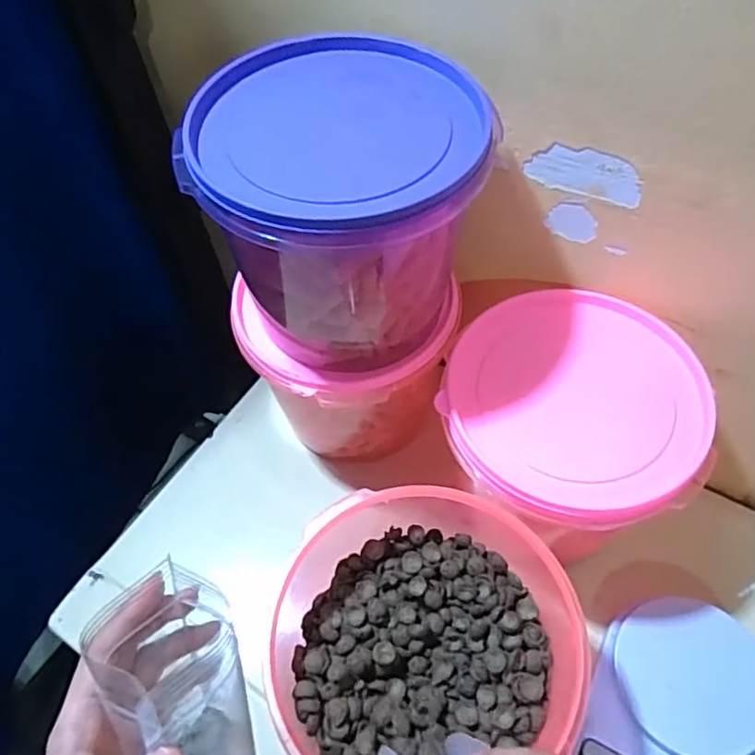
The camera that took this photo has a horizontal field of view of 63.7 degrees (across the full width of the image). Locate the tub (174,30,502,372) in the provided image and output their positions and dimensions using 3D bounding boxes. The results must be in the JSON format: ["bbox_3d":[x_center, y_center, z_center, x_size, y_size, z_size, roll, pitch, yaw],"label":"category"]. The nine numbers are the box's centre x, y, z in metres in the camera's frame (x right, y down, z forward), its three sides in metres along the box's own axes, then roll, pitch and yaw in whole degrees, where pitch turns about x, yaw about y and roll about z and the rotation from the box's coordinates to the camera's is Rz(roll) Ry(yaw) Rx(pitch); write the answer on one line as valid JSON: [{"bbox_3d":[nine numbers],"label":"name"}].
[{"bbox_3d":[-0.022,-0.123,0.487,0.210,0.192,0.168,0,55,4],"label":"tub"}]

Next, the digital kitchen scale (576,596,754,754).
[{"bbox_3d":[0.248,0.285,0.500,0.139,0.042,0.189,22,59,17],"label":"digital kitchen scale"}]

